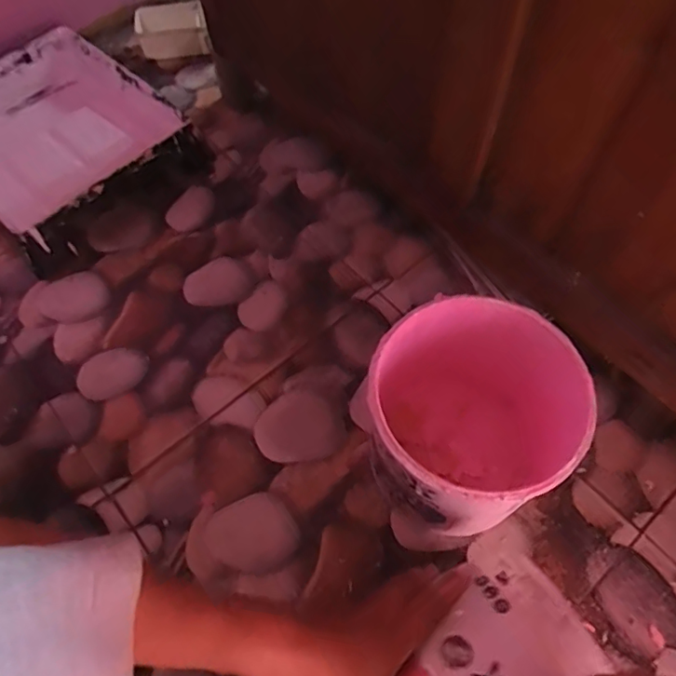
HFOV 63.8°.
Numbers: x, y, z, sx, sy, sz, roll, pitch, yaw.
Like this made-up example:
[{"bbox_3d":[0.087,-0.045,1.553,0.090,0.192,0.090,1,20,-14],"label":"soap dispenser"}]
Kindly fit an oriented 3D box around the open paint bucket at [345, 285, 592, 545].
[{"bbox_3d":[0.118,0.084,0.518,0.176,0.187,0.174,-1,61,1],"label":"open paint bucket"}]

